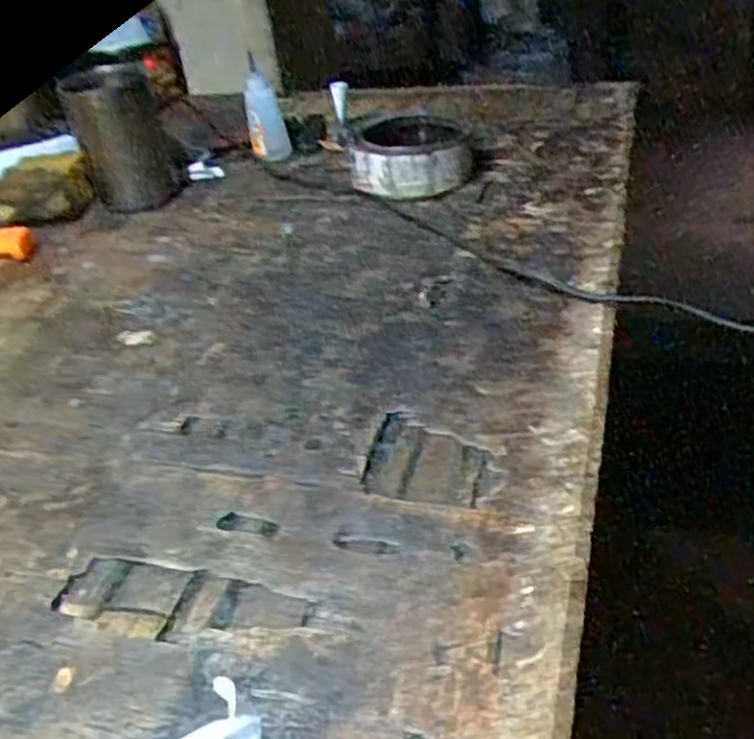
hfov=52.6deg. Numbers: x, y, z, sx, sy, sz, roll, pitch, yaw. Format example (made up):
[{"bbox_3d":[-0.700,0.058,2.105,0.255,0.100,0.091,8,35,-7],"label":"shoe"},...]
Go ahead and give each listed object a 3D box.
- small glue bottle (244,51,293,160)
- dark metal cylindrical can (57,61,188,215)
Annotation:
[{"bbox_3d":[-0.105,-0.244,0.715,0.035,0.087,0.029,-14,35,-9],"label":"small glue bottle"},{"bbox_3d":[-0.223,-0.209,0.677,0.079,0.116,0.082,-17,36,-13],"label":"dark metal cylindrical can"}]

